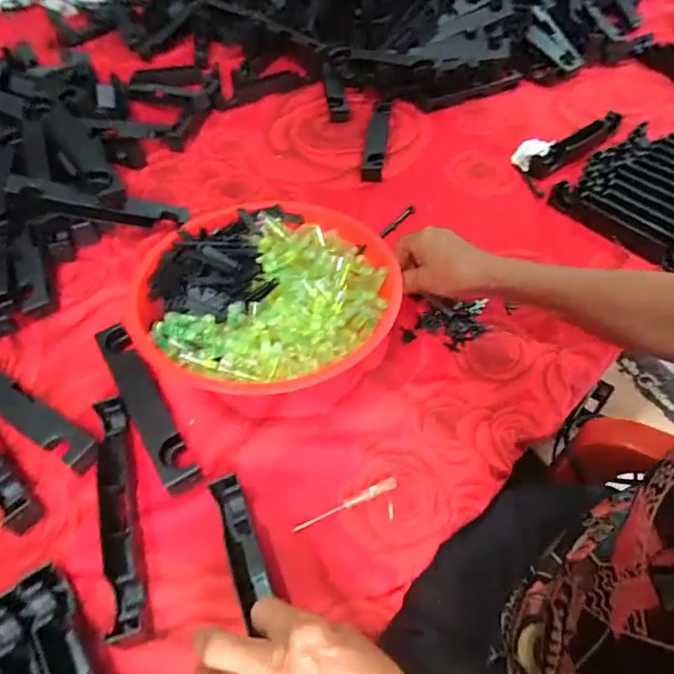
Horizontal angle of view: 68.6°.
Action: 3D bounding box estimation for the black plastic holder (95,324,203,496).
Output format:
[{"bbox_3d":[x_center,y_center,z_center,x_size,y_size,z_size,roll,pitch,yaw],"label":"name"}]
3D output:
[{"bbox_3d":[-0.177,0.058,0.451,0.029,0.019,0.193,-29,55,-19],"label":"black plastic holder"}]

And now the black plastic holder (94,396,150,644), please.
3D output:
[{"bbox_3d":[-0.171,0.133,0.381,0.030,0.027,0.189,-18,52,-11],"label":"black plastic holder"}]

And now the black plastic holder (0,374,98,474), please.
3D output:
[{"bbox_3d":[-0.289,0.063,0.449,0.191,0.019,0.029,25,57,22],"label":"black plastic holder"}]

